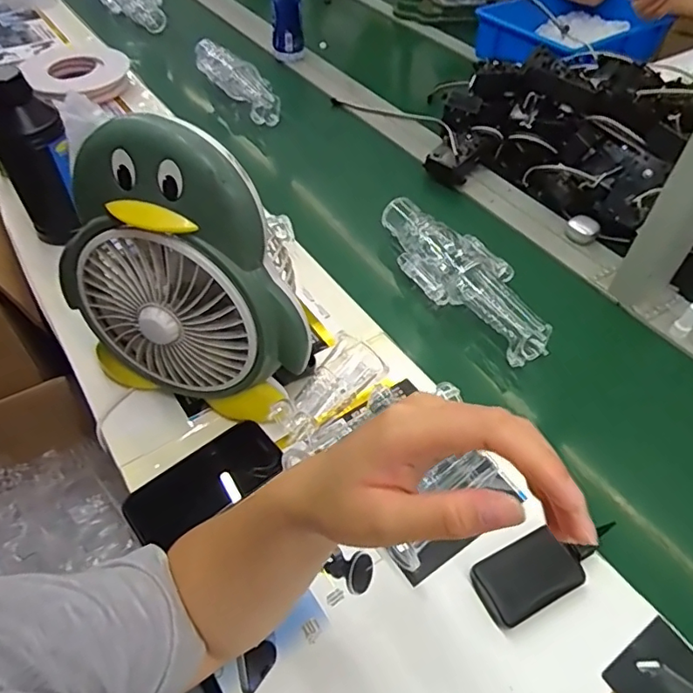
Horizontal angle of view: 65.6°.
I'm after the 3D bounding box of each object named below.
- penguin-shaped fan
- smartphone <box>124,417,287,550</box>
[{"bbox_3d":[-0.157,-0.057,0.494,0.250,0.271,0.078,17,51,11],"label":"penguin-shaped fan"},{"bbox_3d":[-0.139,0.134,0.530,0.147,0.012,0.063,-32,78,-17],"label":"smartphone"}]

